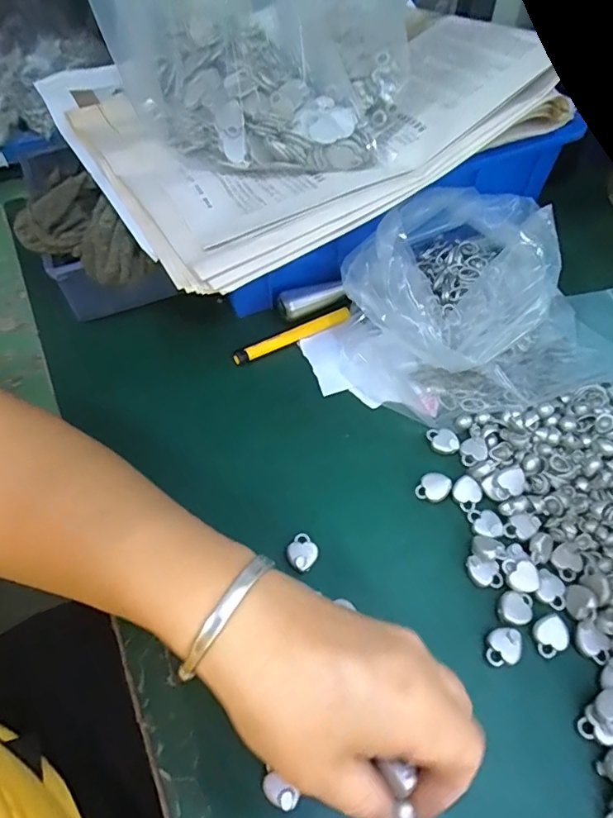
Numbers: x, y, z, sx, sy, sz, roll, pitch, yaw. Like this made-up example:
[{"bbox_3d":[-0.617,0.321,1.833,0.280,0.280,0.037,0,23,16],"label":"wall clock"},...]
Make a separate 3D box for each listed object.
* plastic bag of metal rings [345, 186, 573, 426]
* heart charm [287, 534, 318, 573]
[{"bbox_3d":[0.106,-0.075,0.345,0.164,0.075,0.124,-29,61,-16],"label":"plastic bag of metal rings"},{"bbox_3d":[-0.002,0.078,0.288,0.017,0.006,0.018,0,57,1],"label":"heart charm"}]

